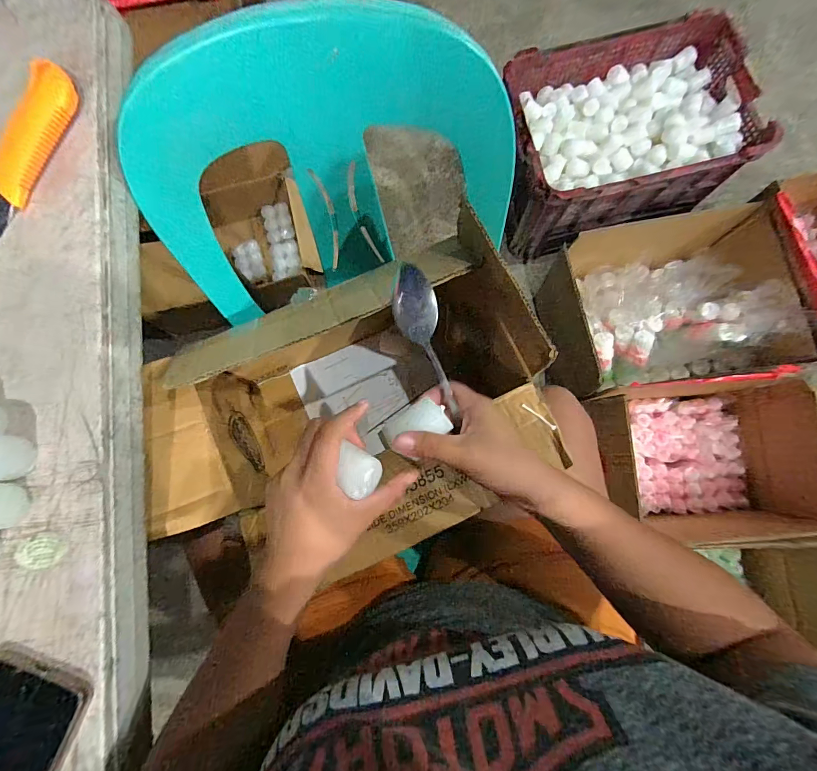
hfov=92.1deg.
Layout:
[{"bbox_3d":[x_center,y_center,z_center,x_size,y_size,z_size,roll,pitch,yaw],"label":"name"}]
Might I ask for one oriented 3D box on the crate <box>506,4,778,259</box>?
[{"bbox_3d":[0.471,-0.578,0.961,0.509,0.269,0.375,-13,80,-1],"label":"crate"}]

